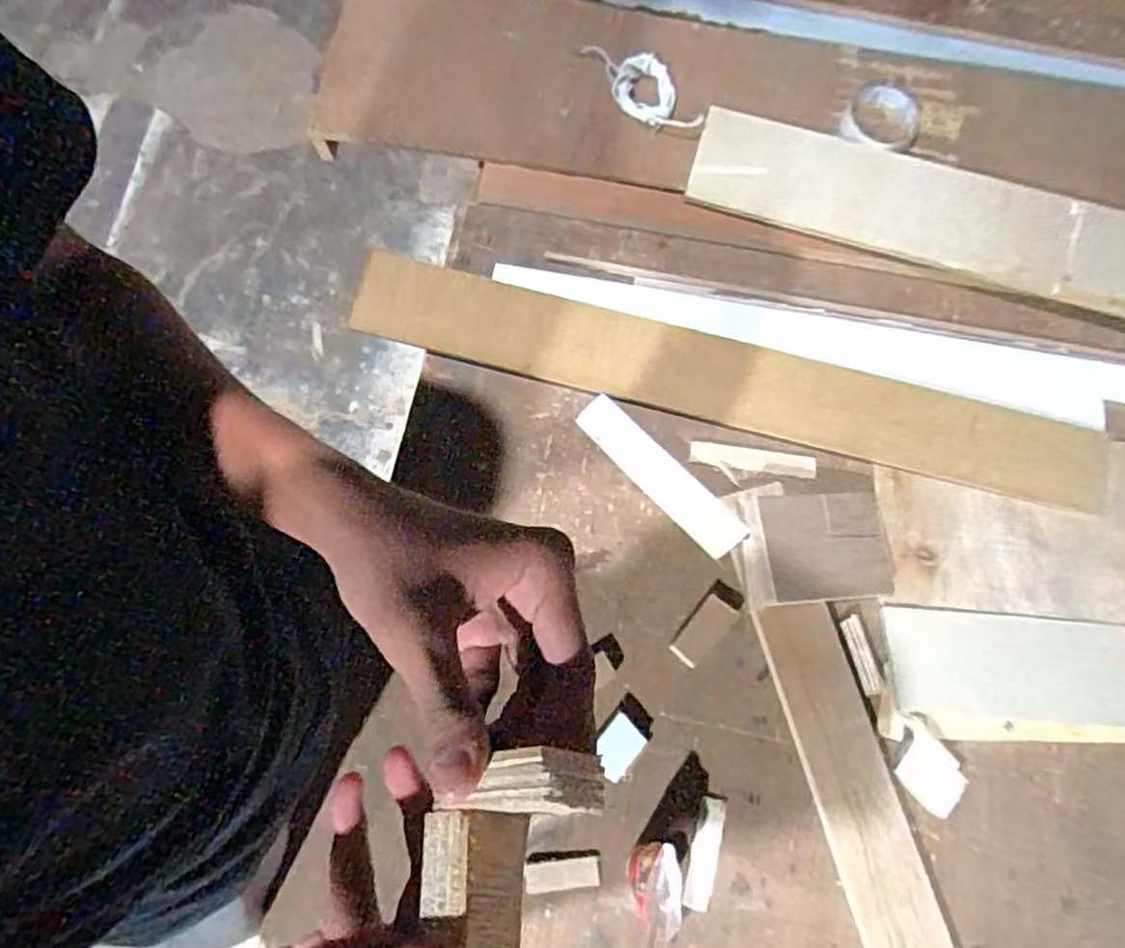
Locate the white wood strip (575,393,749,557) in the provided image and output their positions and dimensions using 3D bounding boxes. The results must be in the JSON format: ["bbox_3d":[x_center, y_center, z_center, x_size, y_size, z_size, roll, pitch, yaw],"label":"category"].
[{"bbox_3d":[0.096,0.001,0.682,0.041,0.006,0.201,-46,76,5],"label":"white wood strip"}]

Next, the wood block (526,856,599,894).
[{"bbox_3d":[0.000,0.348,0.588,0.062,0.008,0.024,-3,74,-3],"label":"wood block"}]

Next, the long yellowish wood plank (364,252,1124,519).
[{"bbox_3d":[0.169,-0.096,0.705,0.771,0.020,0.088,15,88,1],"label":"long yellowish wood plank"}]

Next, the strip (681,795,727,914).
[{"bbox_3d":[0.127,0.335,0.598,0.025,0.013,0.087,16,78,5],"label":"strip"}]

